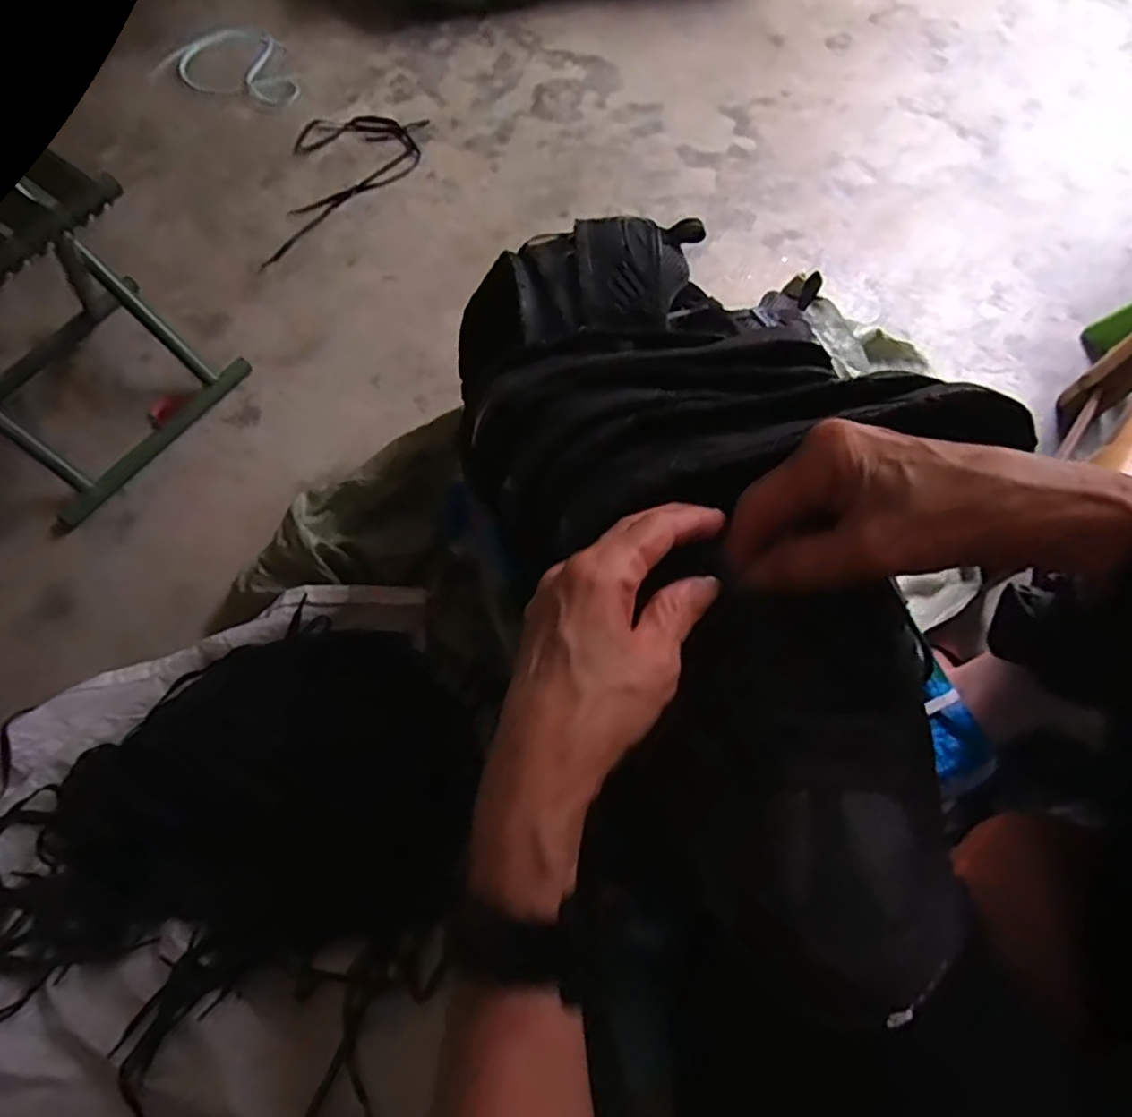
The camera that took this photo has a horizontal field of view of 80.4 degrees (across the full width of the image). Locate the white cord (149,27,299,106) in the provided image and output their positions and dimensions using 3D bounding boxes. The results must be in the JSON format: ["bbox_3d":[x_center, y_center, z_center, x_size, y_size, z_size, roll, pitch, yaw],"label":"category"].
[{"bbox_3d":[-0.569,-0.866,1.179,0.297,0.024,0.148,23,76,12],"label":"white cord"}]

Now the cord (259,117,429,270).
[{"bbox_3d":[-0.344,-0.593,1.060,0.198,0.029,0.321,3,68,3],"label":"cord"}]

